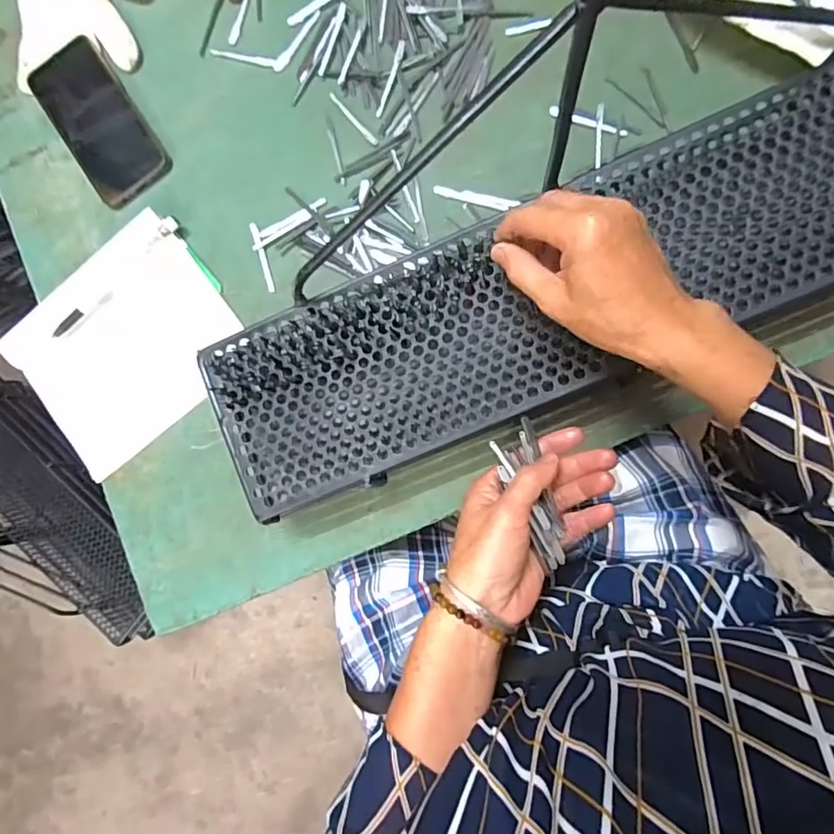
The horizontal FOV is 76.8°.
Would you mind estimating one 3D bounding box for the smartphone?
[{"bbox_3d":[-0.305,-0.281,0.503,0.075,0.012,0.158,-34,83,4],"label":"smartphone"}]

